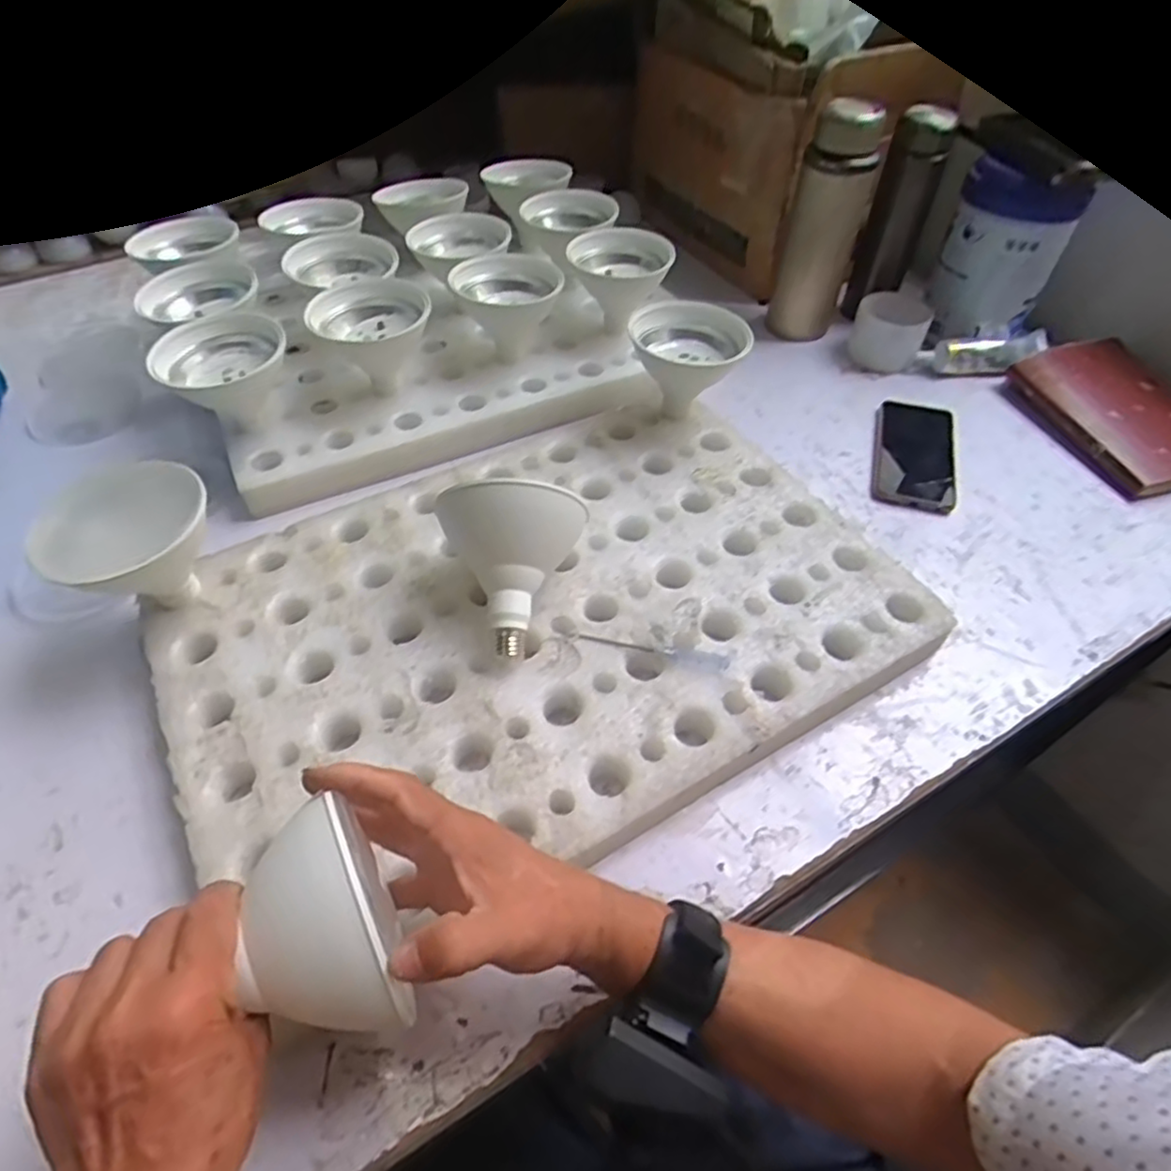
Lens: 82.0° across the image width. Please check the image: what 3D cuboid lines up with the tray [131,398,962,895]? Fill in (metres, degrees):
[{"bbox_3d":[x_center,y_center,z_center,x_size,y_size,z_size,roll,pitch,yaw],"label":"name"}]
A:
[{"bbox_3d":[-0.031,0.022,0.551,0.558,0.043,0.381,-24,53,-20],"label":"tray"}]

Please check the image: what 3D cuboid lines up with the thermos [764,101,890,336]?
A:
[{"bbox_3d":[0.279,-0.414,0.794,0.083,0.253,0.063,14,50,12],"label":"thermos"}]

